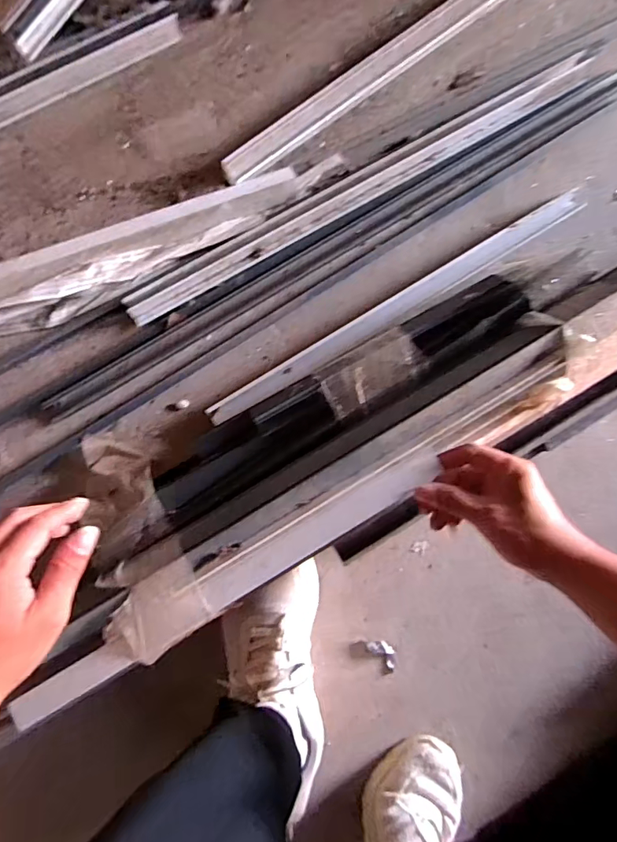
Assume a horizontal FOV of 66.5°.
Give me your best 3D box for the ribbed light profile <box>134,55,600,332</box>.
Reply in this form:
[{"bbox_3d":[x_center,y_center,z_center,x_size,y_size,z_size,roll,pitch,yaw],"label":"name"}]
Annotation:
[{"bbox_3d":[0.066,-0.273,0.525,0.592,0.017,0.034,-31,96,-4],"label":"ribbed light profile"}]

